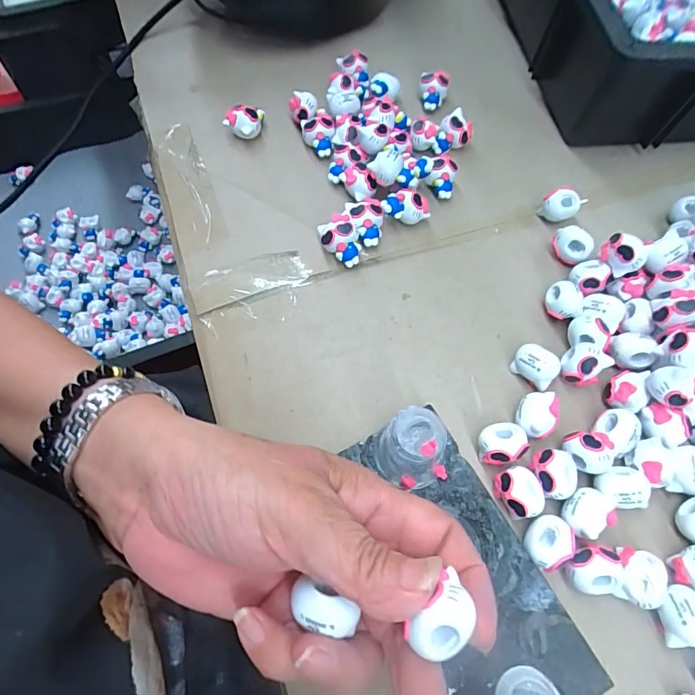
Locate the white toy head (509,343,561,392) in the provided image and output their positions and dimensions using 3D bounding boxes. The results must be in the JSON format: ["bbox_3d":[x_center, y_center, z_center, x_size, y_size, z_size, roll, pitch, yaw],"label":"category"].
[{"bbox_3d":[0.113,0.011,0.272,0.018,0.021,0.025,-39,71,-18],"label":"white toy head"}]

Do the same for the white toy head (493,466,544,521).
[{"bbox_3d":[0.093,0.076,0.241,0.022,0.014,0.025,-24,67,-13],"label":"white toy head"}]

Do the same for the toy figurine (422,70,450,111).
[{"bbox_3d":[0.073,-0.219,0.384,0.023,0.021,0.023,1,64,-1],"label":"toy figurine"}]

